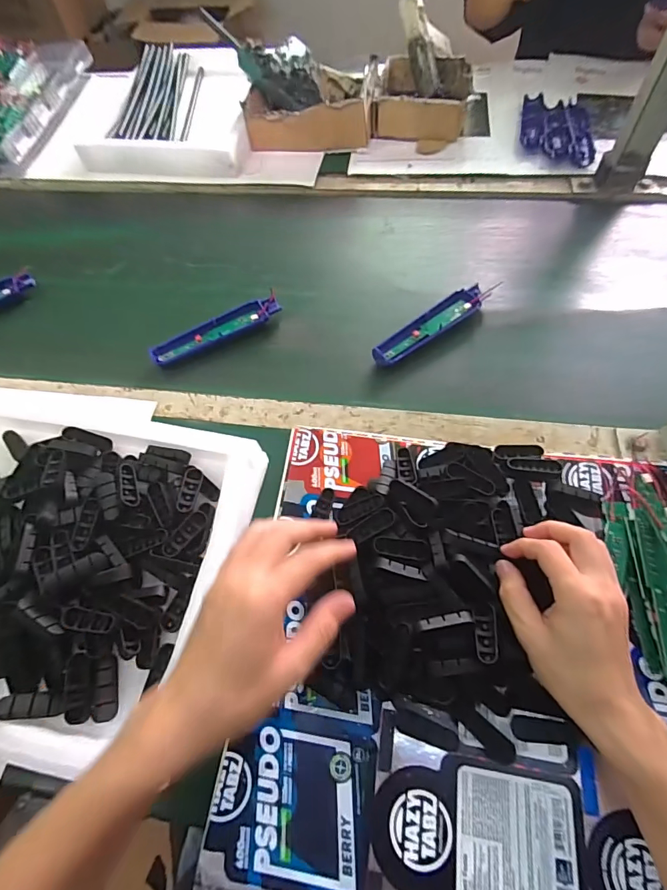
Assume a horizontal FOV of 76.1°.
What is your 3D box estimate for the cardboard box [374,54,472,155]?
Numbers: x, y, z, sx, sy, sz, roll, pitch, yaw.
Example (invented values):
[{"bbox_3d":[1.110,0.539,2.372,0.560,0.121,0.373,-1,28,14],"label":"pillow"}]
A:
[{"bbox_3d":[0.157,-0.602,0.748,0.153,0.062,0.211,8,64,8],"label":"cardboard box"}]

